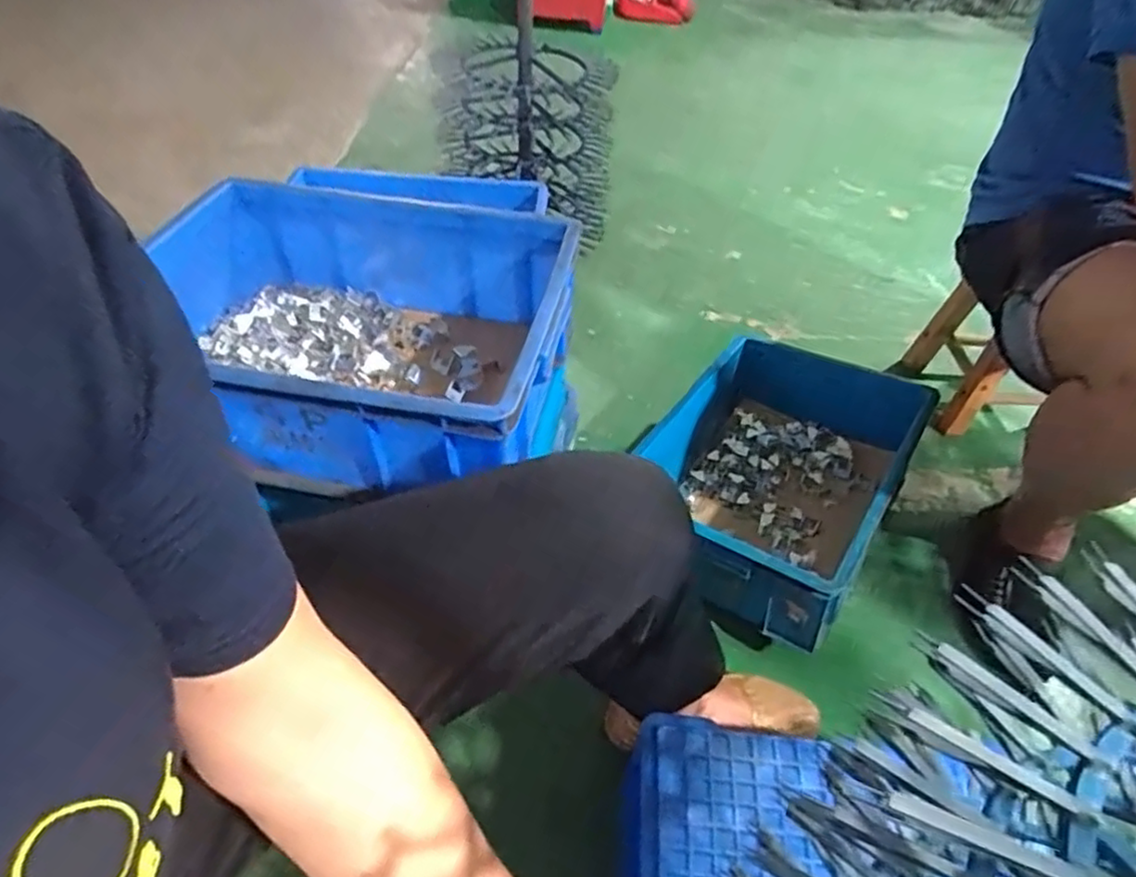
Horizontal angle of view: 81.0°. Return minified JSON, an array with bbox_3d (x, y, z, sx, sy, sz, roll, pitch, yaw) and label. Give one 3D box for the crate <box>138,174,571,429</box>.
[{"bbox_3d":[-0.222,-0.108,0.687,0.426,0.150,0.306,10,46,7],"label":"crate"}]

